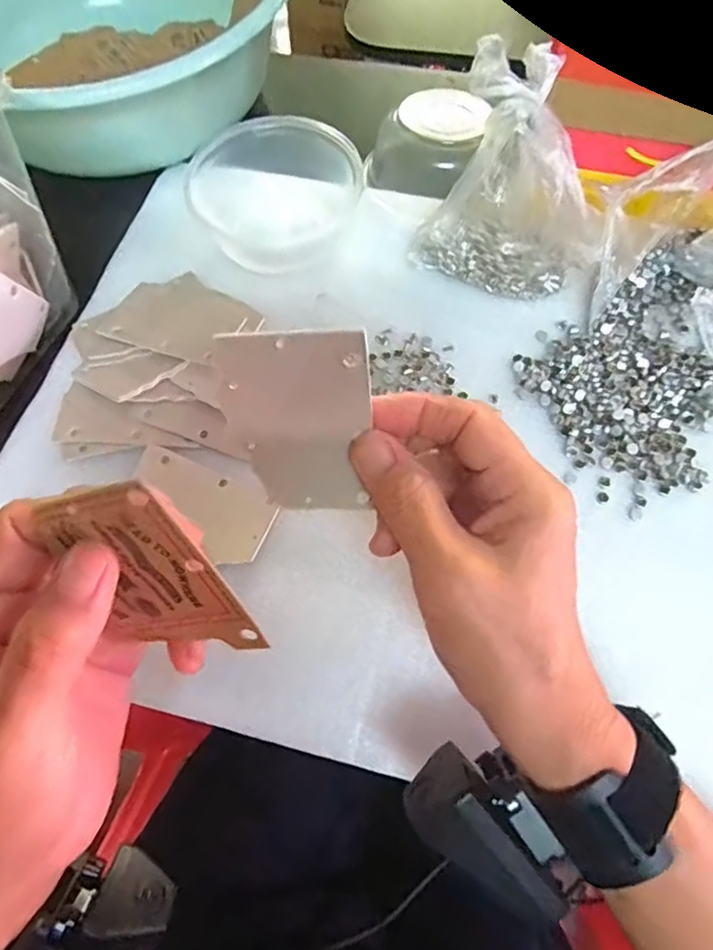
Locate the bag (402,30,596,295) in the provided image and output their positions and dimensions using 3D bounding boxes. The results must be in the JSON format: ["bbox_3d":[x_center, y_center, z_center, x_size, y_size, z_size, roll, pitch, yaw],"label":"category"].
[{"bbox_3d":[0.099,-0.171,0.358,0.107,0.109,0.075,25,72,10],"label":"bag"}]

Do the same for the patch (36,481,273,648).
[{"bbox_3d":[-0.068,0.035,0.192,0.047,0.076,0.004,-14,37,18],"label":"patch"}]

